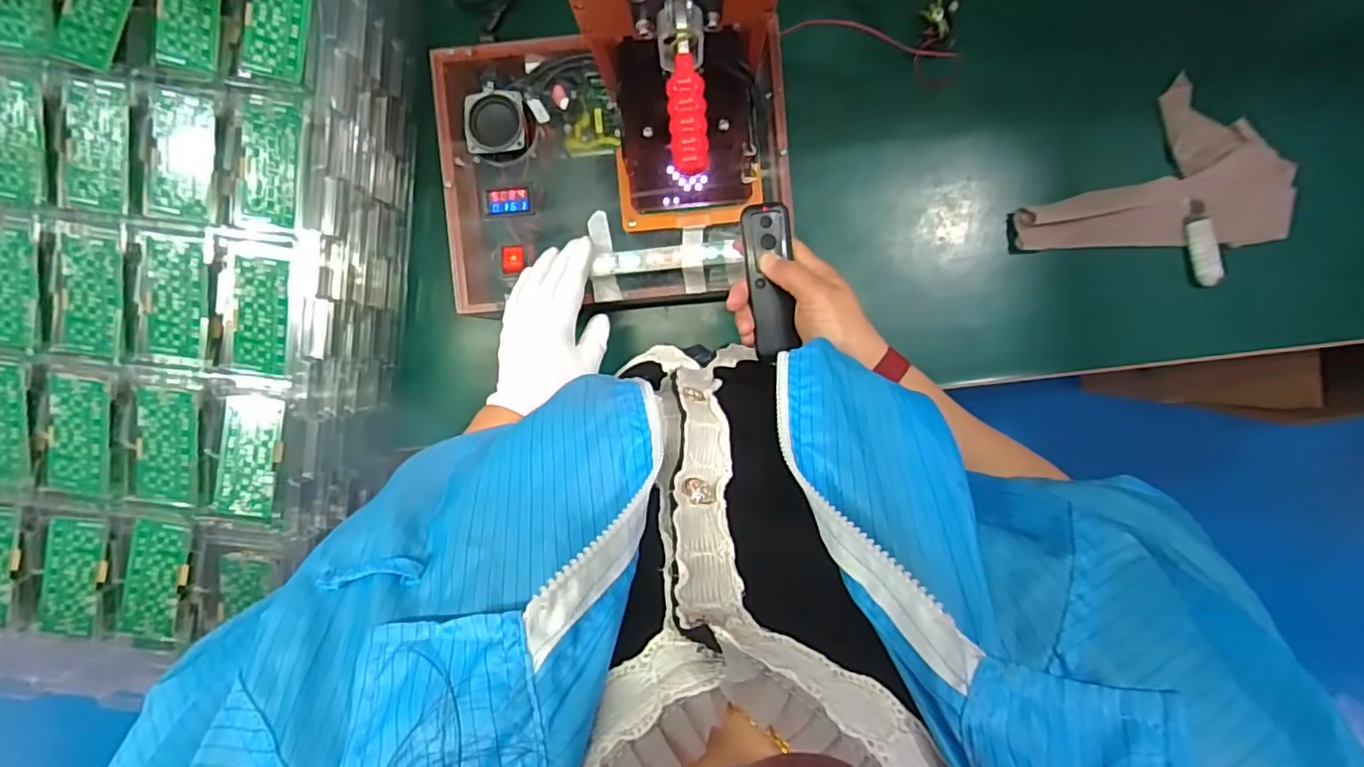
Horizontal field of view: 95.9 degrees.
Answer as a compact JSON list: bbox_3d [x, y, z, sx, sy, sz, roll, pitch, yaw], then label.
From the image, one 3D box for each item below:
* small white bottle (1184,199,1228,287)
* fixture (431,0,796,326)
[{"bbox_3d":[0.501,-0.136,0.593,0.020,0.024,0.087,0,75,2],"label":"small white bottle"},{"bbox_3d":[-0.064,-0.182,0.461,0.302,0.280,0.230,-3,94,2],"label":"fixture"}]

